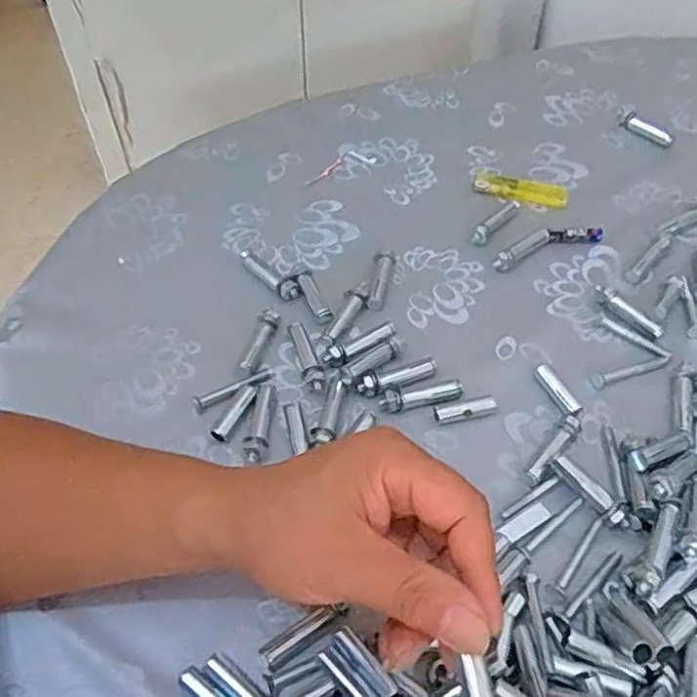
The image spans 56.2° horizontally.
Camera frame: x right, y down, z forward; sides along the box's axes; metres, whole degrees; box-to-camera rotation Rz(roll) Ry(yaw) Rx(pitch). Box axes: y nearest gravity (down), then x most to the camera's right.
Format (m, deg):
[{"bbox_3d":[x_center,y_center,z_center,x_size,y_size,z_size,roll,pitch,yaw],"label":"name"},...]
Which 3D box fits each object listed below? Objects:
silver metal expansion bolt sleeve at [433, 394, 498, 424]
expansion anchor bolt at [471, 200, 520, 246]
[{"bbox_3d":[0.075,0.039,0.418,0.040,0.008,0.012,-11,55,-7],"label":"silver metal expansion bolt sleeve"},{"bbox_3d":[0.117,-0.101,0.515,0.010,0.010,0.062,34,62,23],"label":"expansion anchor bolt"}]

